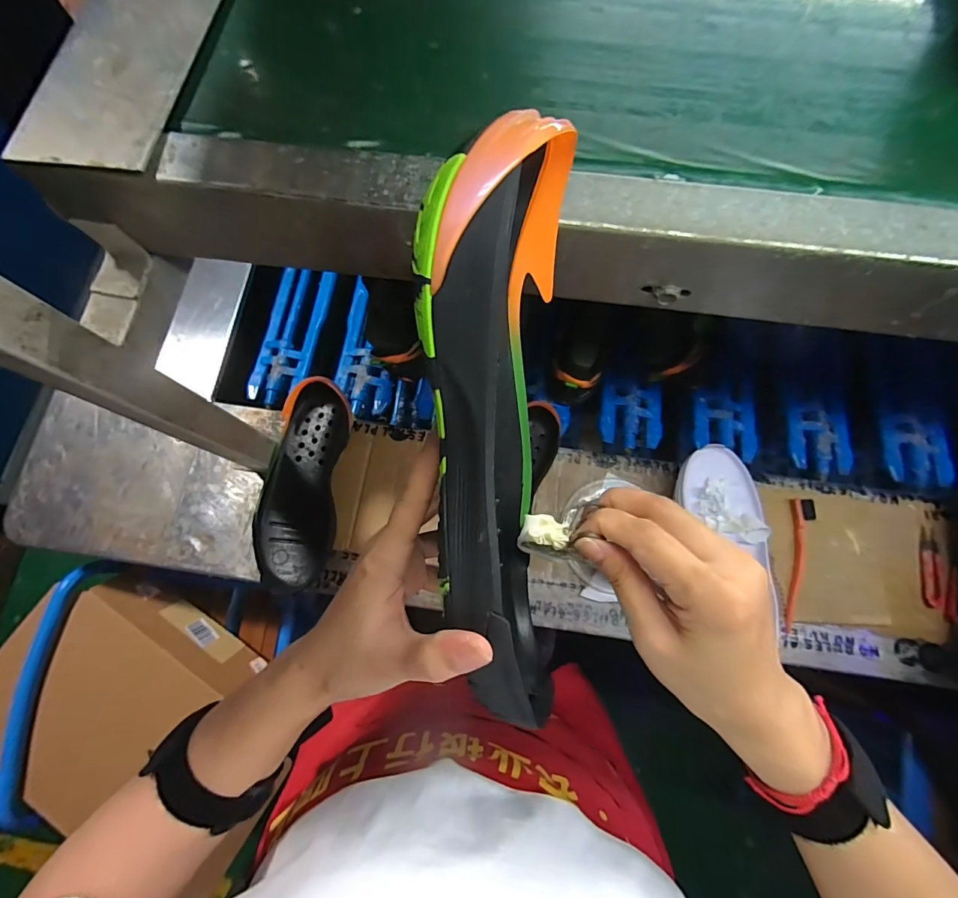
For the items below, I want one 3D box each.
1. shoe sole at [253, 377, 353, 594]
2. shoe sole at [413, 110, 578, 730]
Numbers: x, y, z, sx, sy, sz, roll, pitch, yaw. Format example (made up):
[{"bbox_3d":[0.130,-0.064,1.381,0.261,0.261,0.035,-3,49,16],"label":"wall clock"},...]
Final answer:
[{"bbox_3d":[-0.236,0.046,0.589,0.098,0.053,0.274,7,78,3],"label":"shoe sole"},{"bbox_3d":[0.013,0.002,0.213,0.065,0.106,0.267,-3,107,0],"label":"shoe sole"}]

